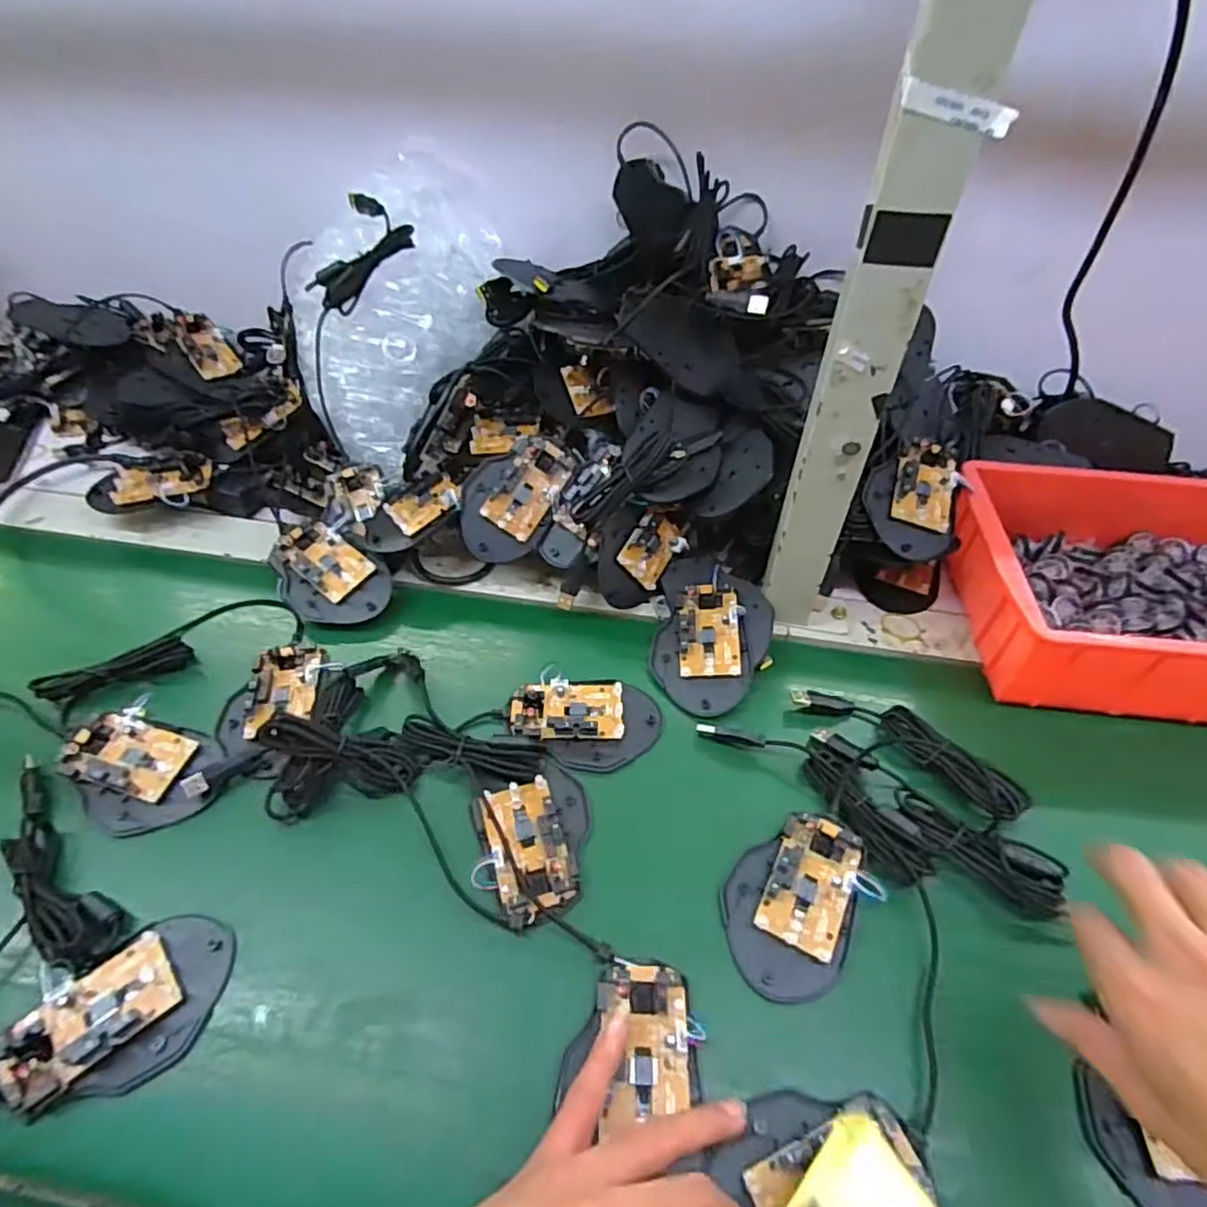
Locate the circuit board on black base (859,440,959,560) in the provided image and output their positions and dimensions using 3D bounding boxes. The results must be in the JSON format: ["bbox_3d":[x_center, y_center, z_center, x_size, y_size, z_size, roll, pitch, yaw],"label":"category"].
[{"bbox_3d":[0.250,-0.082,0.534,0.076,0.025,0.097,28,76,5],"label":"circuit board on black base"}]

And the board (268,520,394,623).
[{"bbox_3d":[-0.224,-0.021,0.542,0.099,0.016,0.070,33,71,5],"label":"board"}]

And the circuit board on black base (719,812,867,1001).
[{"bbox_3d":[0.110,0.174,0.391,0.070,0.026,0.099,18,50,16],"label":"circuit board on black base"}]

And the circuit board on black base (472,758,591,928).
[{"bbox_3d":[-0.041,0.146,0.415,0.070,0.018,0.097,-12,49,-11],"label":"circuit board on black base"}]

